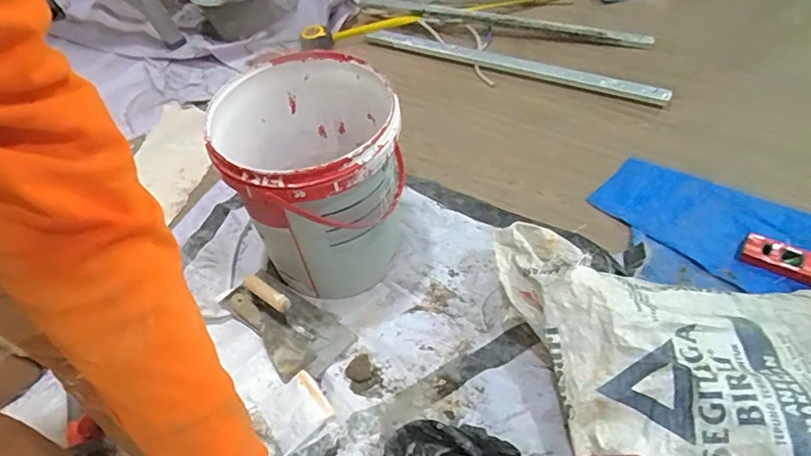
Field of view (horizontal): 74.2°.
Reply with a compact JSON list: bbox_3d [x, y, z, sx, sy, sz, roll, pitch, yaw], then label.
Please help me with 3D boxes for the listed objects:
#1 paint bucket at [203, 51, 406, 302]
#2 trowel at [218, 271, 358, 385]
[{"bbox_3d":[-0.161,-0.088,1.008,0.297,0.353,0.340,-19,52,-11],"label":"paint bucket"},{"bbox_3d":[-0.234,0.166,0.991,0.252,0.065,0.145,31,59,26],"label":"trowel"}]

